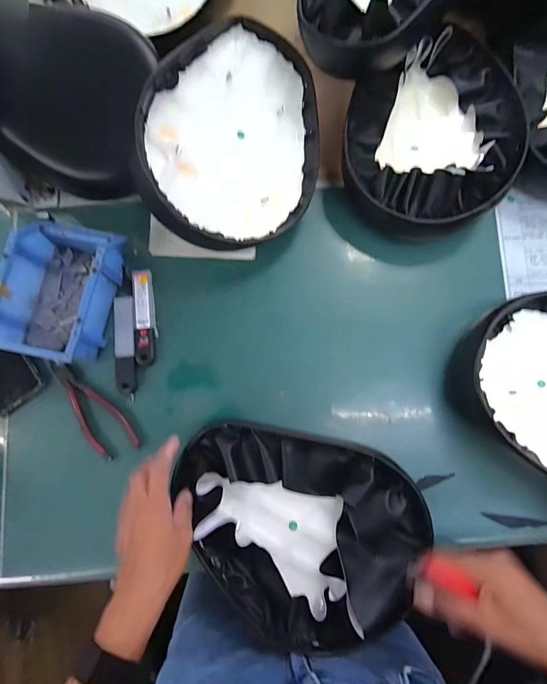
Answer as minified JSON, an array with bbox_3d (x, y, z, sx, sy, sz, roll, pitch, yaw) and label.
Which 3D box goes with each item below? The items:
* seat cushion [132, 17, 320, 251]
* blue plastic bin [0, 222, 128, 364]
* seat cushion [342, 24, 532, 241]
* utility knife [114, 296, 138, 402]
[{"bbox_3d":[-0.048,-0.260,0.458,0.214,0.050,0.285,12,87,-24],"label":"seat cushion"},{"bbox_3d":[-0.267,-0.065,0.464,0.112,0.067,0.169,11,80,3],"label":"blue plastic bin"},{"bbox_3d":[0.198,-0.254,0.495,0.208,0.100,0.218,0,80,1],"label":"seat cushion"},{"bbox_3d":[-0.195,0.005,0.490,0.028,0.012,0.132,-5,79,0],"label":"utility knife"}]

